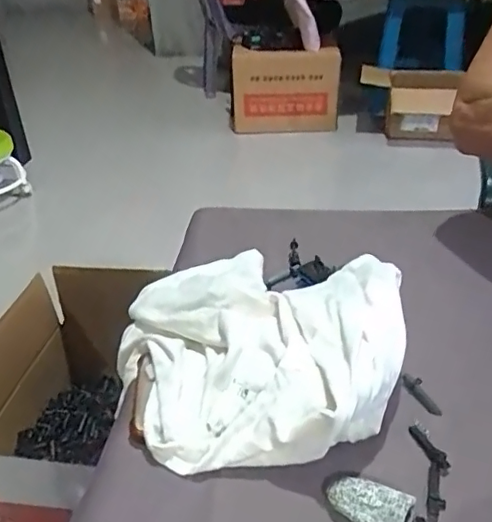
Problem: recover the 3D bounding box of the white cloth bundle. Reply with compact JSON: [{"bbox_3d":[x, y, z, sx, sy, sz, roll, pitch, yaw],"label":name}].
[{"bbox_3d":[0.001,0.054,0.413,0.217,0.059,0.209,-4,33,3],"label":"white cloth bundle"}]

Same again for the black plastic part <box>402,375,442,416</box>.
[{"bbox_3d":[0.120,0.093,0.385,0.012,0.006,0.036,-13,33,-11],"label":"black plastic part"}]

